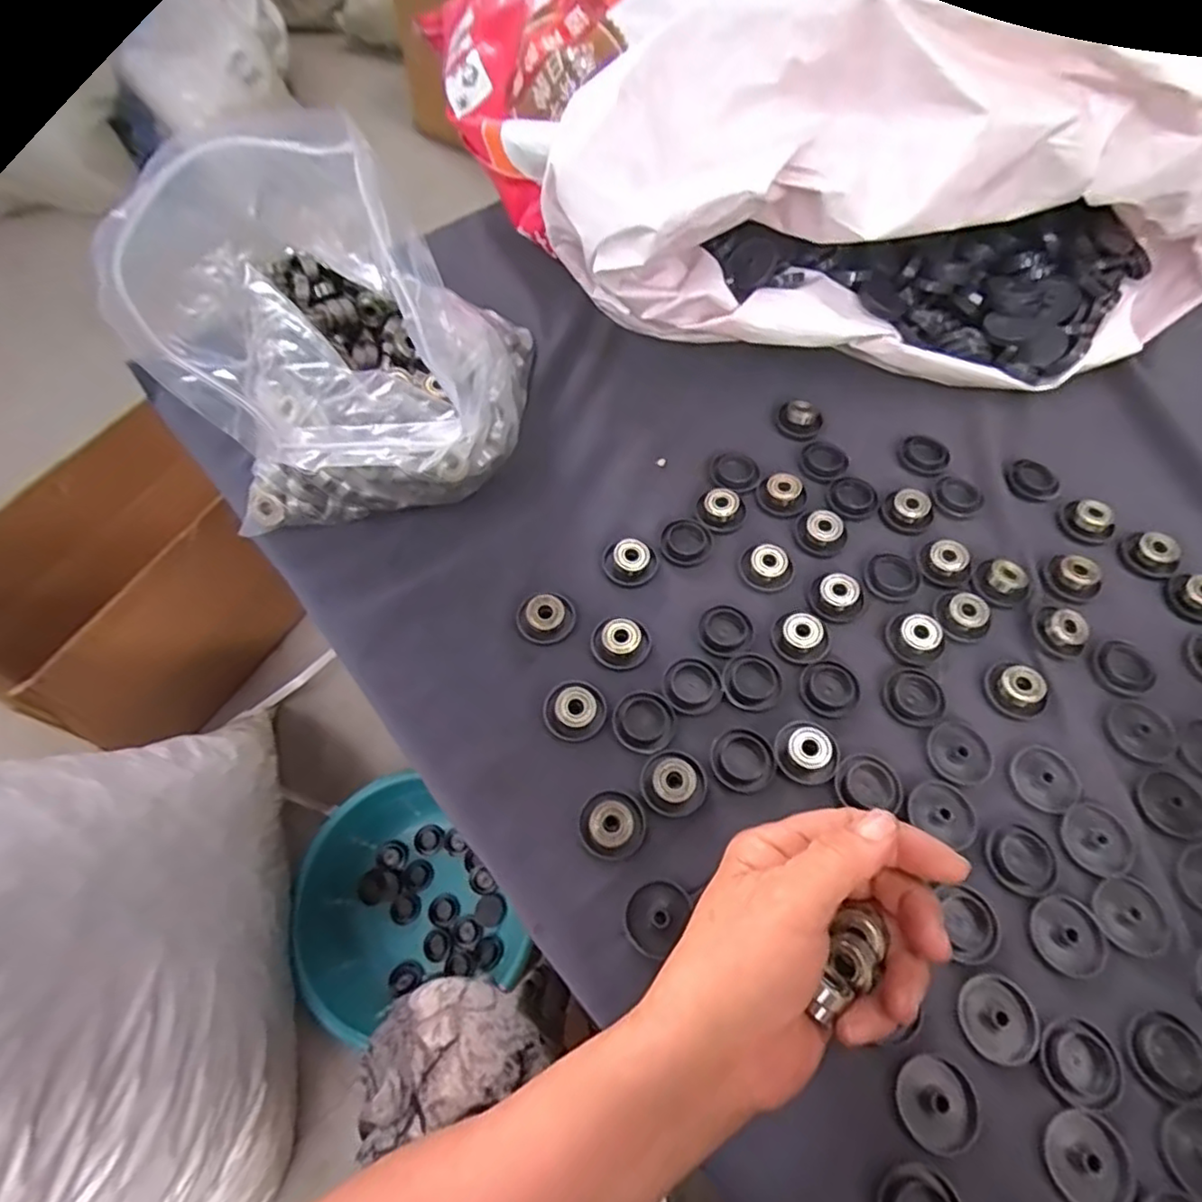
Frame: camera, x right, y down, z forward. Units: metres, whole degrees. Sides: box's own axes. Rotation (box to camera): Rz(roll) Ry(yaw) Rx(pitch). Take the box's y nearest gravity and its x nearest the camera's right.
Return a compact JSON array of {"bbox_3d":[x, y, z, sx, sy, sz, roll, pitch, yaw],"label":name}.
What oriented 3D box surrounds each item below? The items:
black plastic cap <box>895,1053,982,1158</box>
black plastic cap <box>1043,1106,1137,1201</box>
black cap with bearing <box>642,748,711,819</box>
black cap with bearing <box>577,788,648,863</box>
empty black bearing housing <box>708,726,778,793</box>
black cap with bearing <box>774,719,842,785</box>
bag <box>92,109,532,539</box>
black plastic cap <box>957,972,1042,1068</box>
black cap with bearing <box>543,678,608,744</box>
[{"bbox_3d":[0.142,0.212,0.278,0.030,0.007,0.033,0,62,0],"label":"black plastic cap"},{"bbox_3d":[0.200,0.229,0.269,0.033,0.004,0.033,0,62,0],"label":"black plastic cap"},{"bbox_3d":[0.038,0.092,0.337,0.033,0.012,0.032,0,62,0],"label":"black cap with bearing"},{"bbox_3d":[0.006,0.111,0.328,0.032,0.013,0.033,0,62,0],"label":"black cap with bearing"},{"bbox_3d":[0.075,0.083,0.347,0.033,0.007,0.031,0,62,0],"label":"empty black bearing housing"},{"bbox_3d":[0.109,0.078,0.348,0.033,0.012,0.033,0,62,0],"label":"black cap with bearing"},{"bbox_3d":[-0.163,-0.134,0.366,0.146,0.174,0.225,-40,69,-19],"label":"bag"},{"bbox_3d":[0.177,0.185,0.292,0.034,0.004,0.034,0,62,0],"label":"black plastic cap"},{"bbox_3d":[-0.014,0.057,0.357,0.032,0.014,0.034,0,62,0],"label":"black cap with bearing"}]

